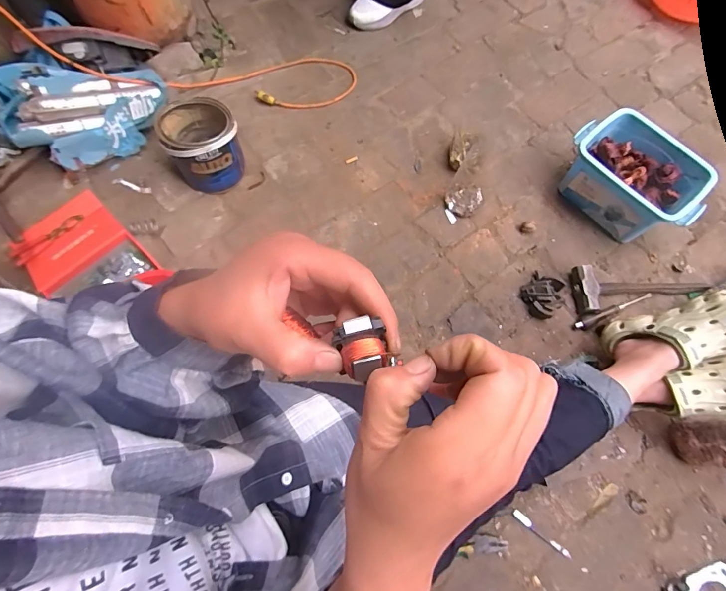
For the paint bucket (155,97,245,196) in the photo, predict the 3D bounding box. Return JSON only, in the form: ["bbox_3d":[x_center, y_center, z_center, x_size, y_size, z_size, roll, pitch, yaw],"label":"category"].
[{"bbox_3d":[-0.377,-0.359,0.935,0.159,0.146,0.175,-27,74,-10],"label":"paint bucket"}]

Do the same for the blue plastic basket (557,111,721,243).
[{"bbox_3d":[0.611,-0.269,0.912,0.177,0.137,0.297,-39,76,-13],"label":"blue plastic basket"}]

